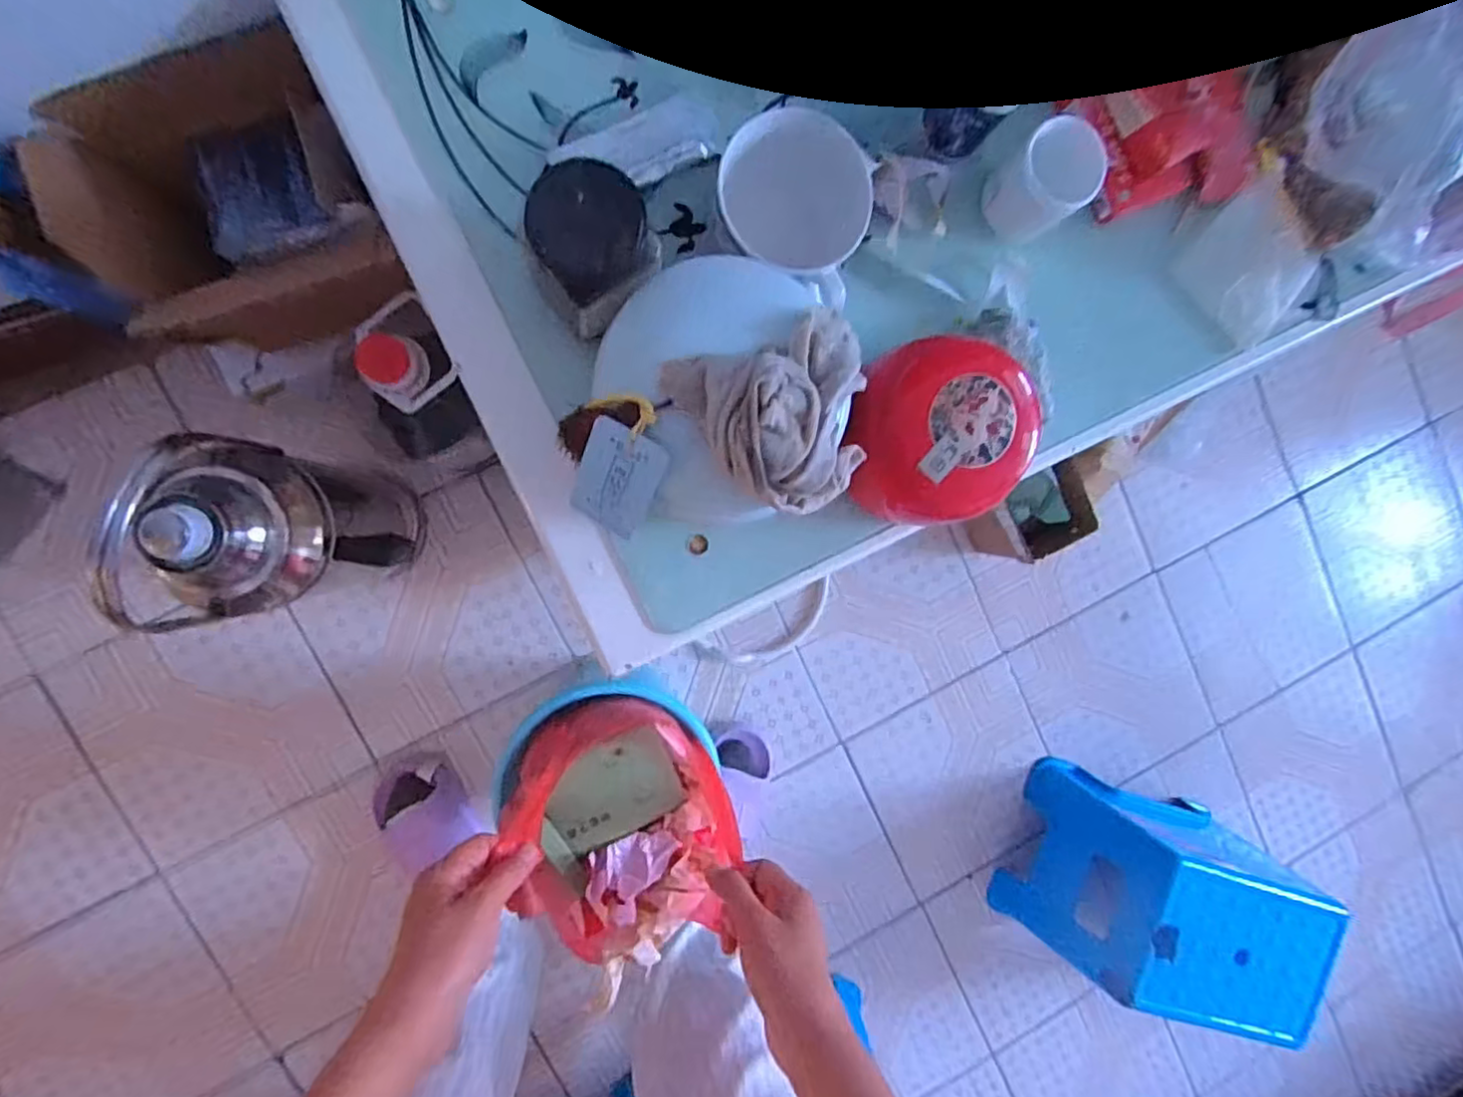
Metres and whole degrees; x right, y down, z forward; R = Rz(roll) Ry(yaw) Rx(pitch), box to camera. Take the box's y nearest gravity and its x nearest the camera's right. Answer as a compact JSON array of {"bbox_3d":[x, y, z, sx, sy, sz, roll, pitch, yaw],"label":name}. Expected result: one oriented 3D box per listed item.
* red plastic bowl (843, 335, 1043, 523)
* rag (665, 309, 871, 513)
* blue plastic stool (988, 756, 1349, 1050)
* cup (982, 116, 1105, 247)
[{"bbox_3d":[0.155,-0.087,0.481,0.127,0.097,0.131,-1,94,-9],"label":"red plastic bowl"},{"bbox_3d":[0.038,-0.079,0.394,0.132,0.059,0.112,-22,97,-7],"label":"rag"},{"bbox_3d":[0.622,0.508,0.952,0.317,0.275,0.251,19,89,-9],"label":"blue plastic stool"},{"bbox_3d":[0.235,-0.277,0.496,0.067,0.063,0.062,-1,94,-9],"label":"cup"}]

